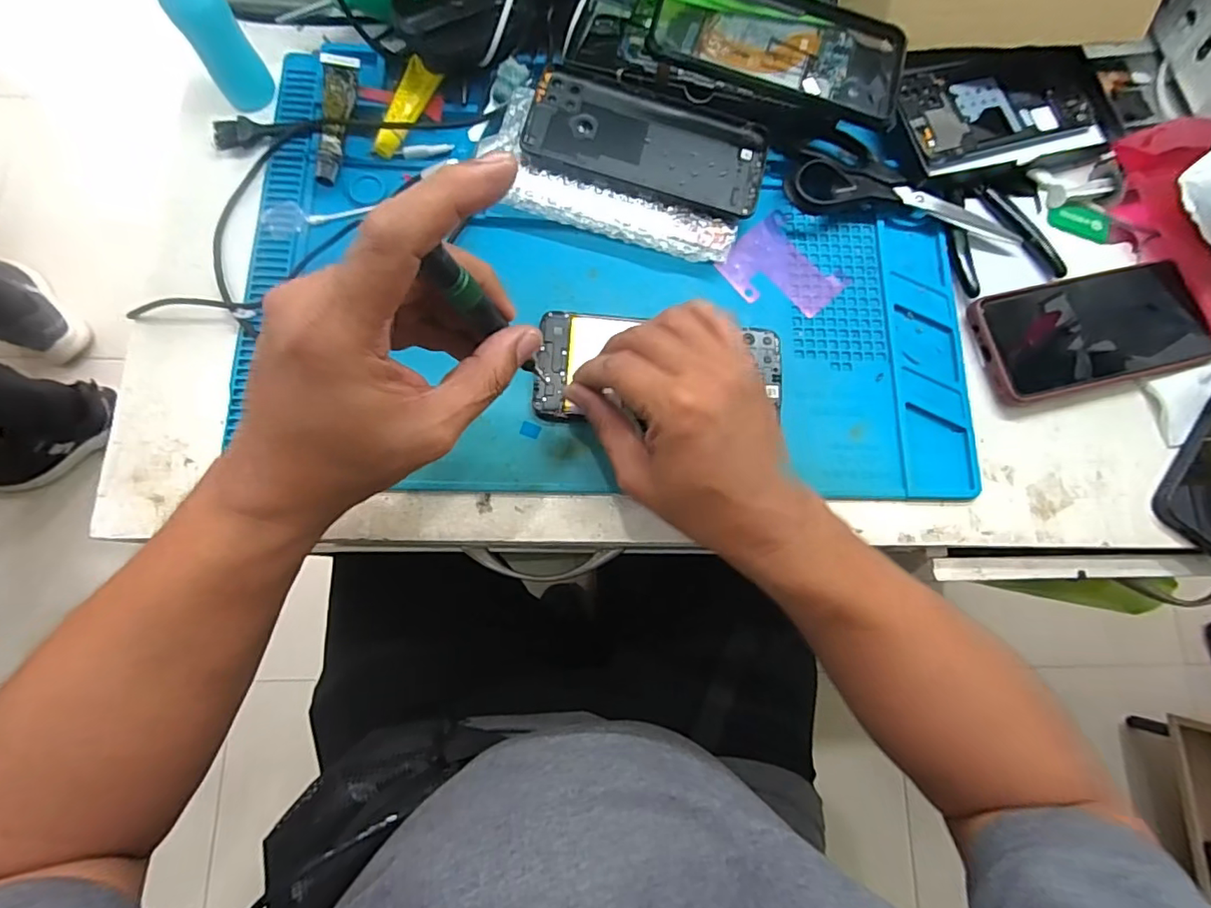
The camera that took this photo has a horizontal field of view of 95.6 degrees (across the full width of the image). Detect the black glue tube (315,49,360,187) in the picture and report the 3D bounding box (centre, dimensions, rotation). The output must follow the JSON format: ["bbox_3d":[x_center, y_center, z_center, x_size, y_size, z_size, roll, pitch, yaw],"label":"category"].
[{"bbox_3d":[-0.182,-0.227,0.375,0.022,0.022,0.088,3,78,-3],"label":"black glue tube"}]

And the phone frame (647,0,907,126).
[{"bbox_3d":[0.117,-0.279,0.367,0.170,0.015,0.090,14,78,-4],"label":"phone frame"}]

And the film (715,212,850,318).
[{"bbox_3d":[0.123,-0.126,0.387,0.063,0.004,0.075,-42,84,-12],"label":"film"}]

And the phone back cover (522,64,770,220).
[{"bbox_3d":[0.029,-0.216,0.379,0.163,0.007,0.073,15,76,-3],"label":"phone back cover"}]

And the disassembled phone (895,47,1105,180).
[{"bbox_3d":[0.299,-0.254,0.409,0.168,0.017,0.083,-13,82,-5],"label":"disassembled phone"}]

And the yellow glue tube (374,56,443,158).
[{"bbox_3d":[-0.139,-0.235,0.377,0.022,0.015,0.070,29,78,3],"label":"yellow glue tube"}]

